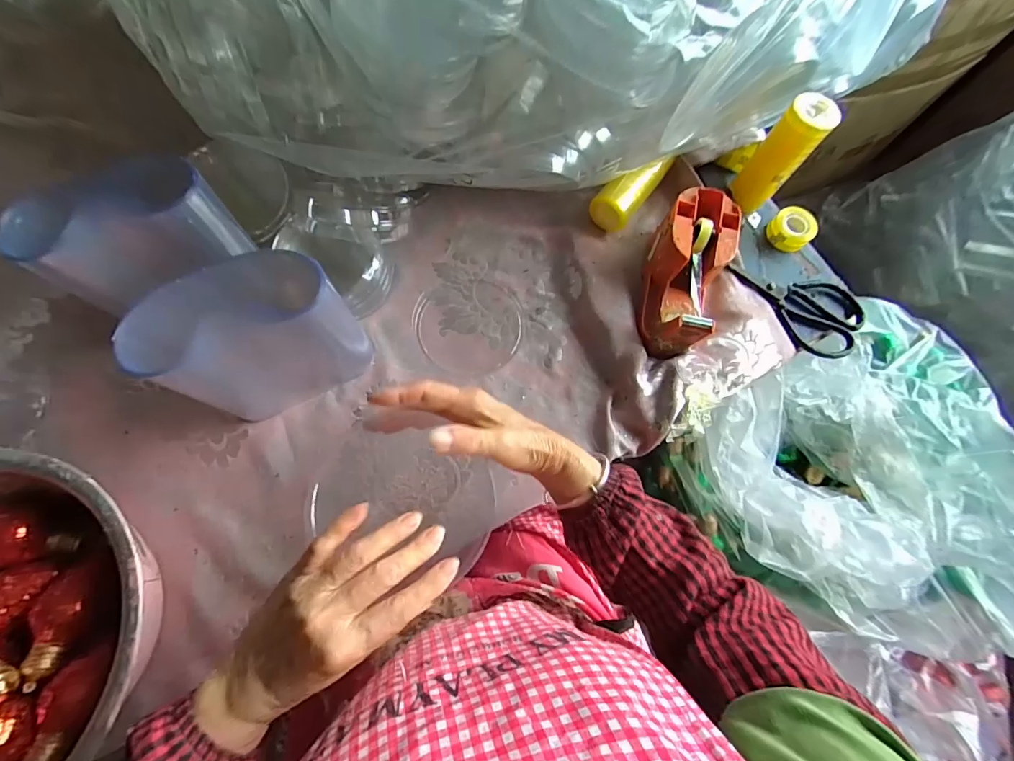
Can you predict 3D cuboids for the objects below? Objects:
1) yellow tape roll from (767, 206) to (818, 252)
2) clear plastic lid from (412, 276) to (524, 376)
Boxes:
[{"bbox_3d":[0.357,-0.190,0.532,0.047,0.031,0.051,1,72,-2],"label":"yellow tape roll"},{"bbox_3d":[-0.043,-0.066,0.492,0.121,0.006,0.118,1,72,-2],"label":"clear plastic lid"}]

